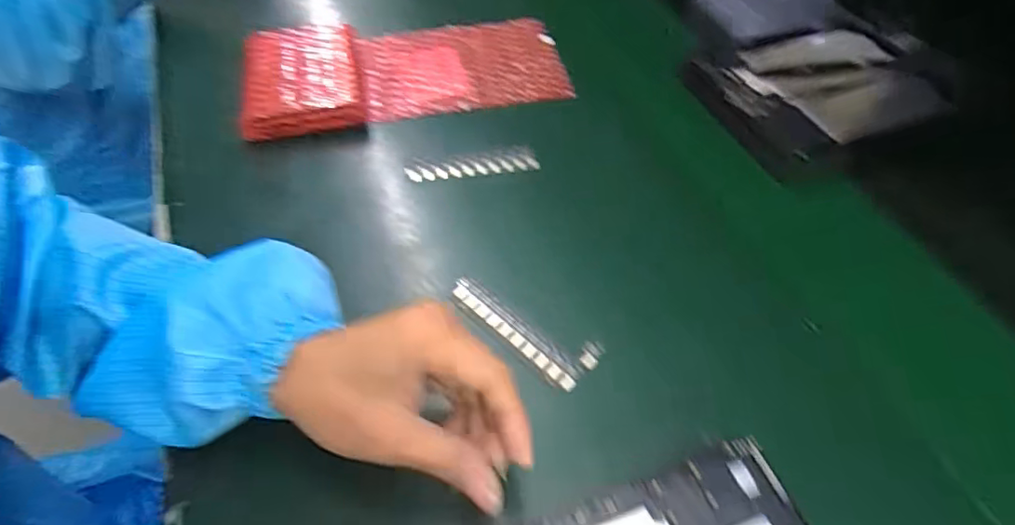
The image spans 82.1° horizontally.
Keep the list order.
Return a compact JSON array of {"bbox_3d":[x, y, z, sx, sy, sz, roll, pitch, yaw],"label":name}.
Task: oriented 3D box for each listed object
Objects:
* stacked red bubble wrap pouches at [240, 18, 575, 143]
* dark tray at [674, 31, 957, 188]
[{"bbox_3d":[-0.088,-0.172,0.517,0.269,0.035,0.122,-10,54,-10],"label":"stacked red bubble wrap pouches"},{"bbox_3d":[0.263,-0.147,0.500,0.195,0.030,0.144,-17,55,-14],"label":"dark tray"}]

